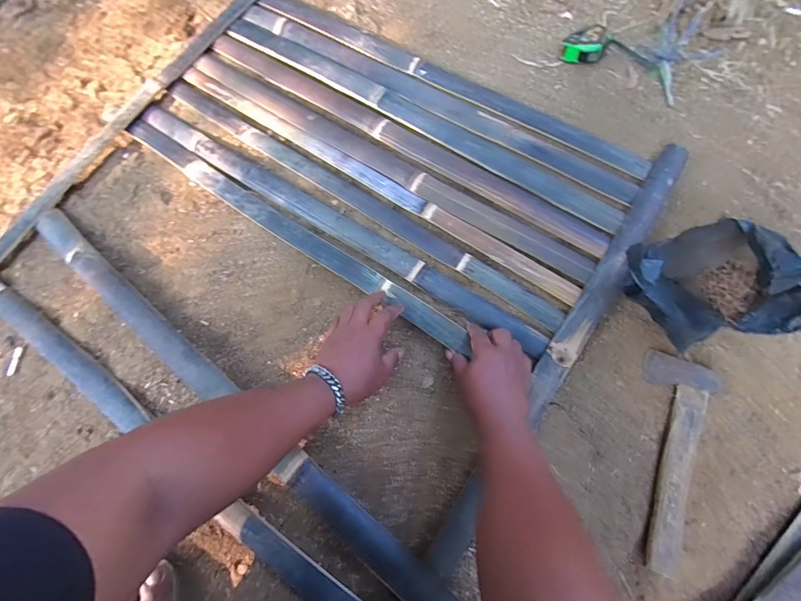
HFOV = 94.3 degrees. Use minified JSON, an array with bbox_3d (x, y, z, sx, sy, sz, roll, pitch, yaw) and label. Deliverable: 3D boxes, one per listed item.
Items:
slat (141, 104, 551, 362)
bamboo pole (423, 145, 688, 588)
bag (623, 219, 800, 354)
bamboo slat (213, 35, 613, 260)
[{"bbox_3d":[-0.127,-0.138,0.615,0.797,0.015,0.045,31,75,11],"label":"slat"},{"bbox_3d":[0.192,0.127,0.513,0.045,0.034,0.928,32,75,11],"label":"bamboo pole"},{"bbox_3d":[0.405,-0.024,0.482,0.238,0.173,0.143,-8,72,-1],"label":"bag"},{"bbox_3d":[-0.013,-0.292,0.651,0.796,0.016,0.050,32,75,11],"label":"bamboo slat"}]

